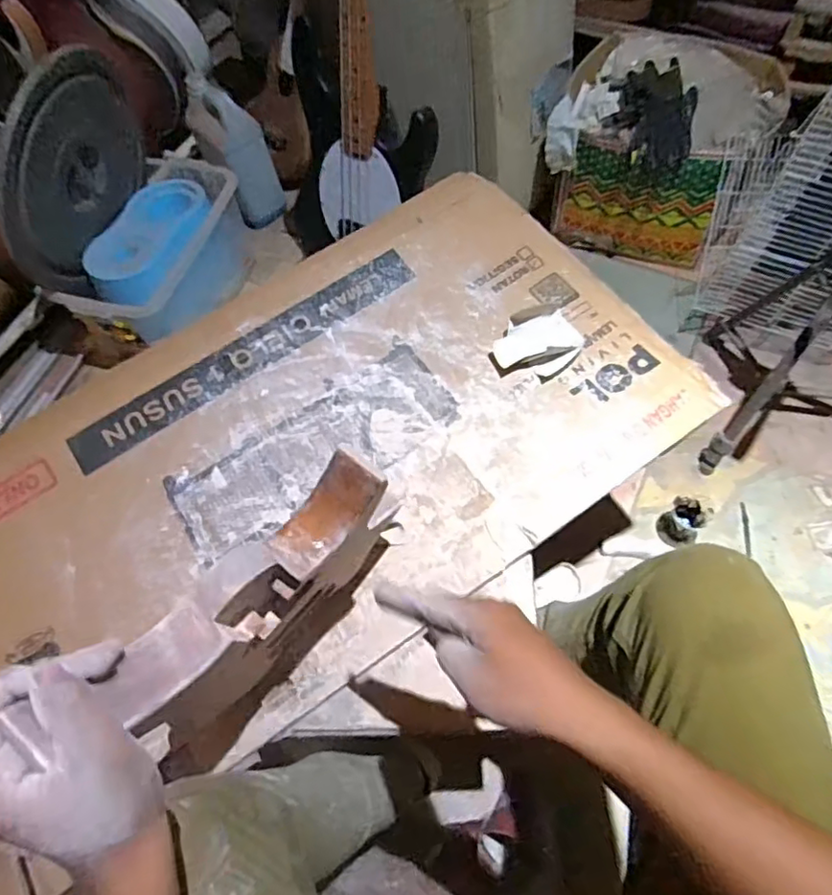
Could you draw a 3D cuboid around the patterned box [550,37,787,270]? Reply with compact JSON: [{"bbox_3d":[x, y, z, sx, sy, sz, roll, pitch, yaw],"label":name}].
[{"bbox_3d":[0.519,-0.645,1.348,0.400,0.314,0.339,16,65,12],"label":"patterned box"}]

